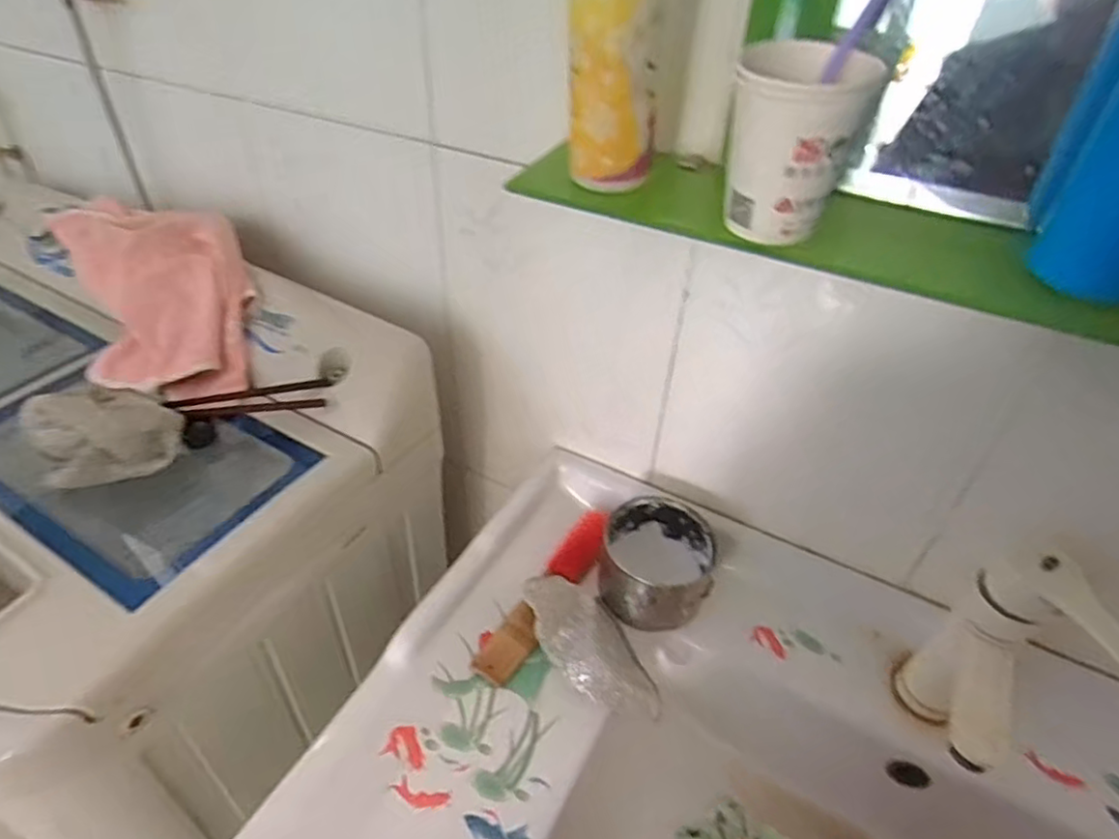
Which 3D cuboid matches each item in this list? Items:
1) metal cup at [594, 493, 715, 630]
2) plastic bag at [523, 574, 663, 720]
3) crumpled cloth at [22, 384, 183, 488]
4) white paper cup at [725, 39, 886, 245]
[{"bbox_3d":[0.091,0.132,0.598,0.103,0.068,0.112,13,41,11],"label":"metal cup"},{"bbox_3d":[0.030,0.191,0.548,0.146,0.029,0.075,46,52,11],"label":"plastic bag"},{"bbox_3d":[-0.374,0.010,0.528,0.109,0.069,0.046,-15,43,-21],"label":"crumpled cloth"},{"bbox_3d":[0.126,-0.154,0.354,0.063,0.089,0.073,10,40,7],"label":"white paper cup"}]

